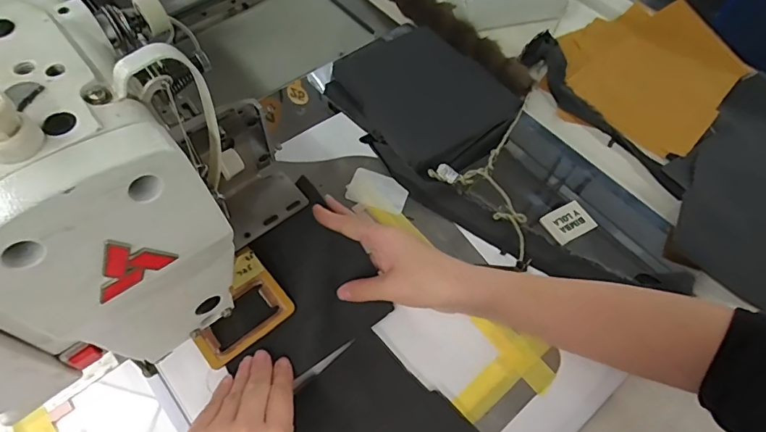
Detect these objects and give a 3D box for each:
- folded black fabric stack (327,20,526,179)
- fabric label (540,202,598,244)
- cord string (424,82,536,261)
[{"bbox_3d":[0.050,-0.131,0.531,0.157,0.055,0.179,-37,67,-23],"label":"folded black fabric stack"},{"bbox_3d":[0.192,0.005,0.482,0.047,0.004,0.035,-25,63,-17],"label":"fabric label"},{"bbox_3d":[0.110,-0.071,0.517,0.104,0.023,0.238,11,58,4],"label":"cord string"}]

